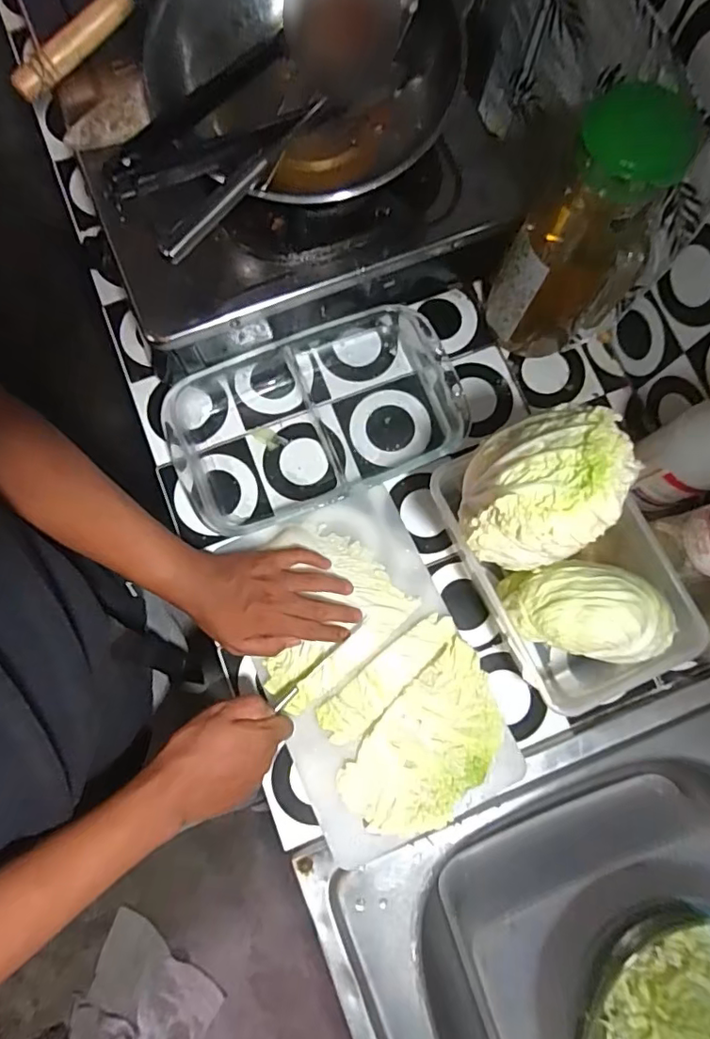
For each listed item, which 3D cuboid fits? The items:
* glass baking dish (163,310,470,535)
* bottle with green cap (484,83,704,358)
[{"bbox_3d":[-0.039,-0.102,0.576,0.286,0.045,0.168,-20,80,-5],"label":"glass baking dish"},{"bbox_3d":[0.199,-0.235,0.495,0.105,0.246,0.091,42,81,7],"label":"bottle with green cap"}]

